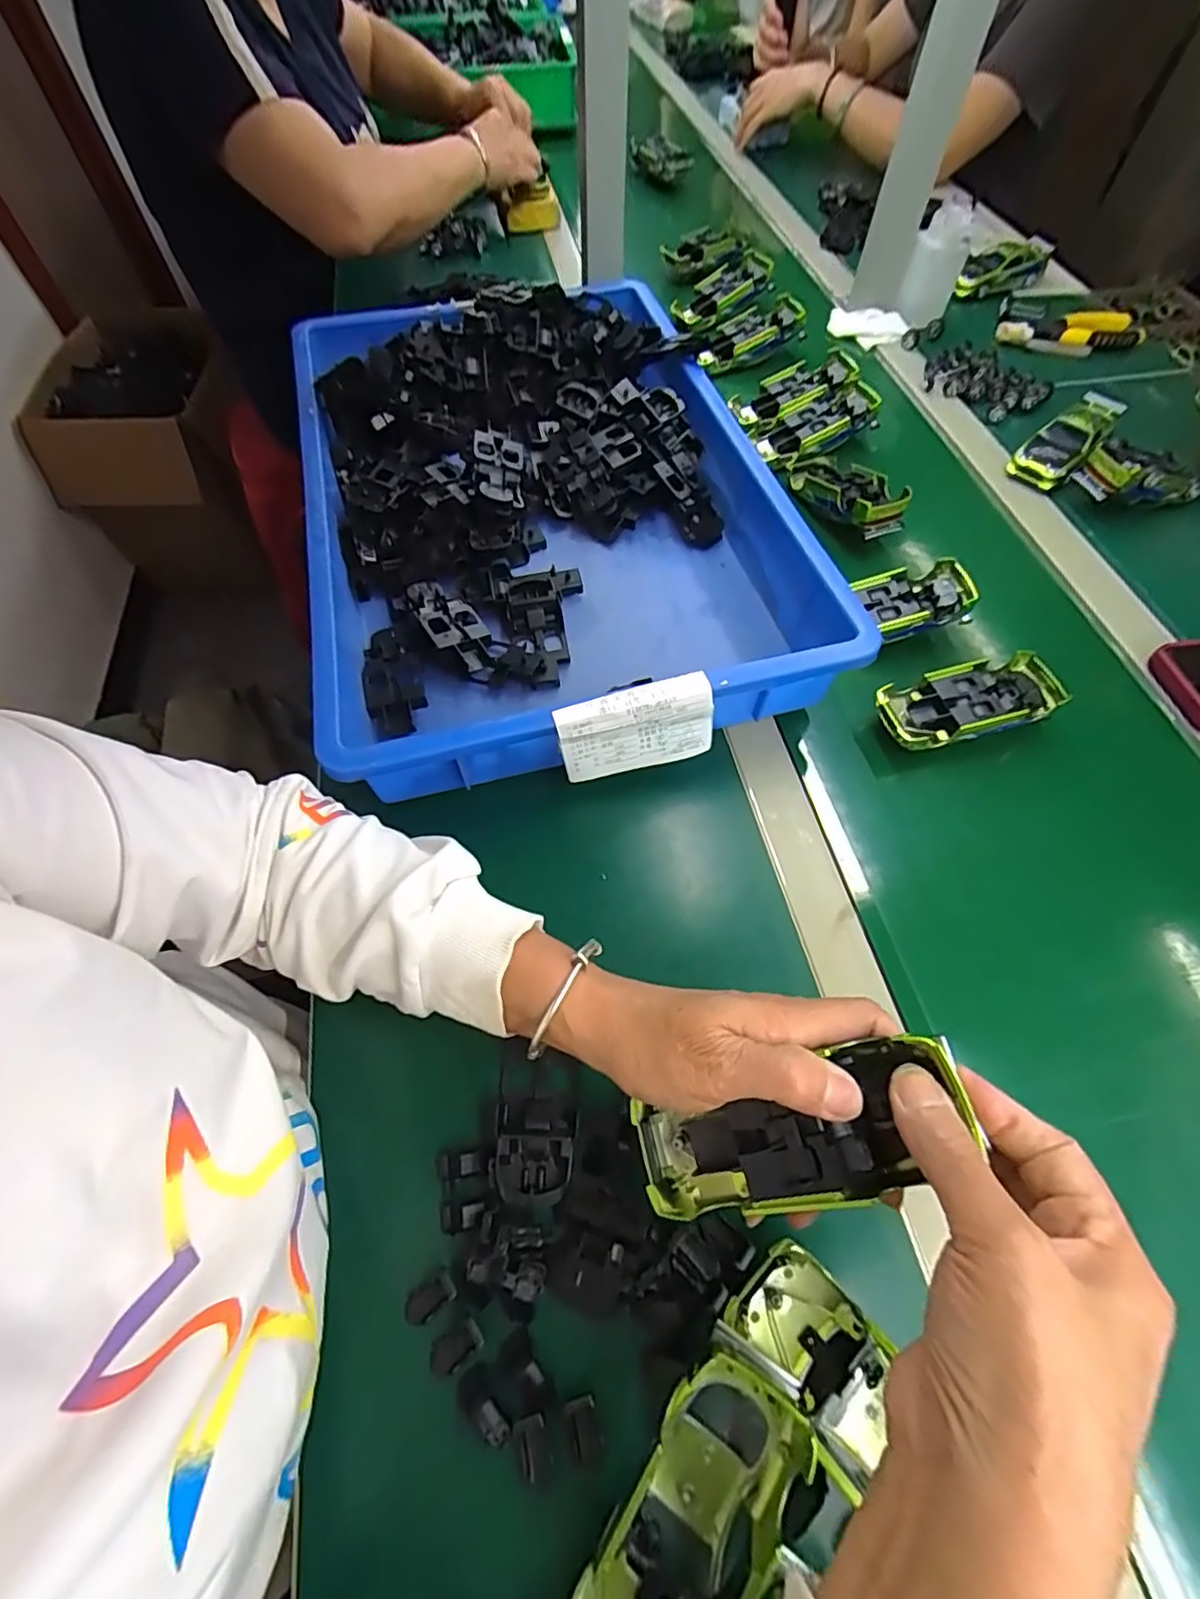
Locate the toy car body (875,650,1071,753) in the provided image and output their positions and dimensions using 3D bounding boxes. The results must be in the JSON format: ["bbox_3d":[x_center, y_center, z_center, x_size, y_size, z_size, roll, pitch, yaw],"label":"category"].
[{"bbox_3d":[0.277,-0.069,0.458,0.140,0.038,0.055,-13,63,-4],"label":"toy car body"}]

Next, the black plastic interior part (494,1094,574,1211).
[{"bbox_3d":[-0.034,0.182,0.315,0.038,0.022,0.048,-2,63,1],"label":"black plastic interior part"}]

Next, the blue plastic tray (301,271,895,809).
[{"bbox_3d":[-0.050,-0.264,0.523,0.362,0.091,0.549,-13,63,-4],"label":"blue plastic tray"}]

